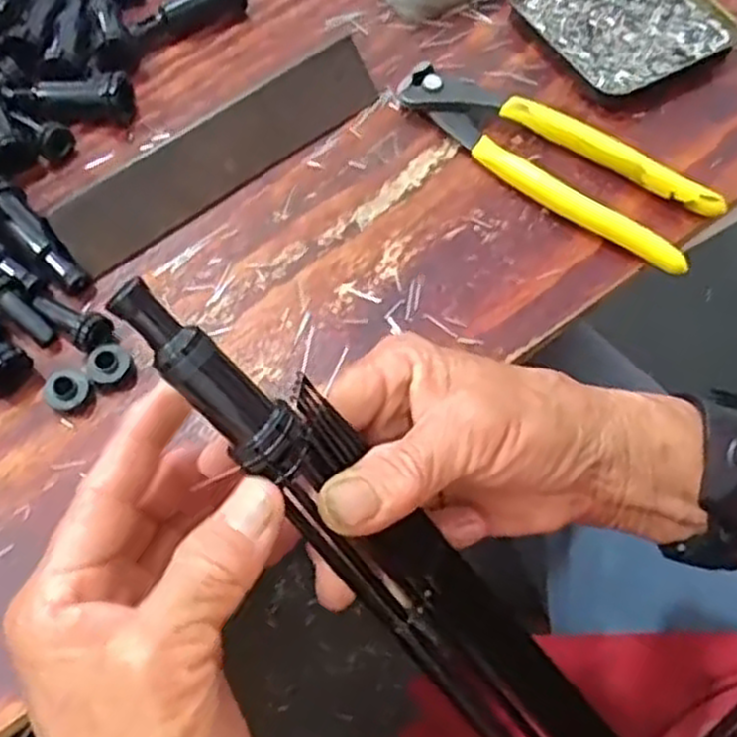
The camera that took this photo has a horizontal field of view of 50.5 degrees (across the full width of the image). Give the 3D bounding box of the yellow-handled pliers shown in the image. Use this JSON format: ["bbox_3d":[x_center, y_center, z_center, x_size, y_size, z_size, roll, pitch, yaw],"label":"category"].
[{"bbox_3d":[0.091,-0.106,0.391,0.167,0.018,0.048,35,69,16],"label":"yellow-handled pliers"}]

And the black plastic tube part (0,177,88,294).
[{"bbox_3d":[-0.155,-0.063,0.361,0.013,0.013,0.068,-37,69,-16],"label":"black plastic tube part"}]

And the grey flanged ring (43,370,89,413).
[{"bbox_3d":[-0.128,0.011,0.335,0.016,0.012,0.018,29,67,13],"label":"grey flanged ring"}]

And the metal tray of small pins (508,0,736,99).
[{"bbox_3d":[0.141,-0.197,0.435,0.098,0.013,0.099,-32,68,-14],"label":"metal tray of small pins"}]

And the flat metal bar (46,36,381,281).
[{"bbox_3d":[-0.071,-0.107,0.388,0.177,0.007,0.037,-37,110,-16],"label":"flat metal bar"}]

